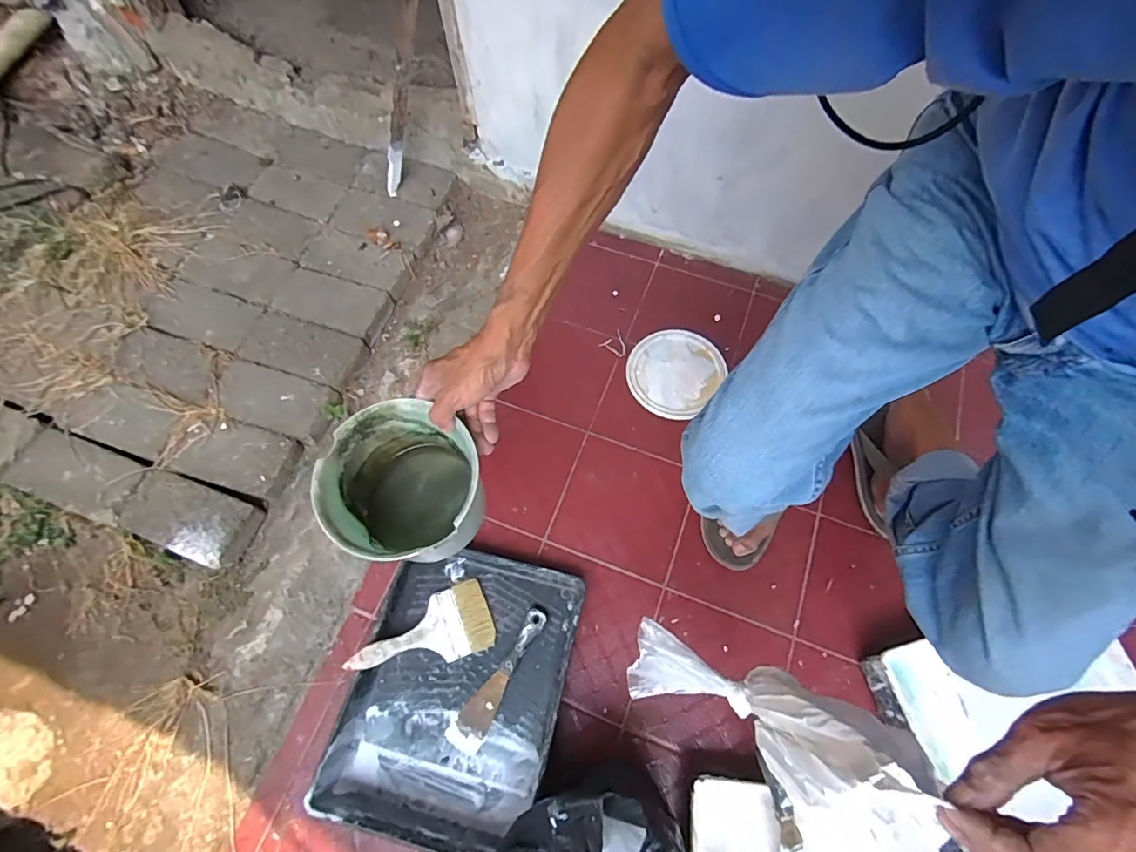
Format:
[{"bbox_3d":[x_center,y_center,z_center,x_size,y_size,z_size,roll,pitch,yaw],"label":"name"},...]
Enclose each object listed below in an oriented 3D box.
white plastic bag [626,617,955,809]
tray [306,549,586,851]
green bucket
[{"bbox_3d":[0.166,0.234,0.416,0.113,0.299,0.083,37,70,-7],"label":"white plastic bag"},{"bbox_3d":[-0.149,0.360,0.711,0.275,0.073,0.350,14,68,3],"label":"tray"},{"bbox_3d":[-0.155,0.060,0.486,0.121,0.119,0.133,1,68,-2],"label":"green bucket"}]

